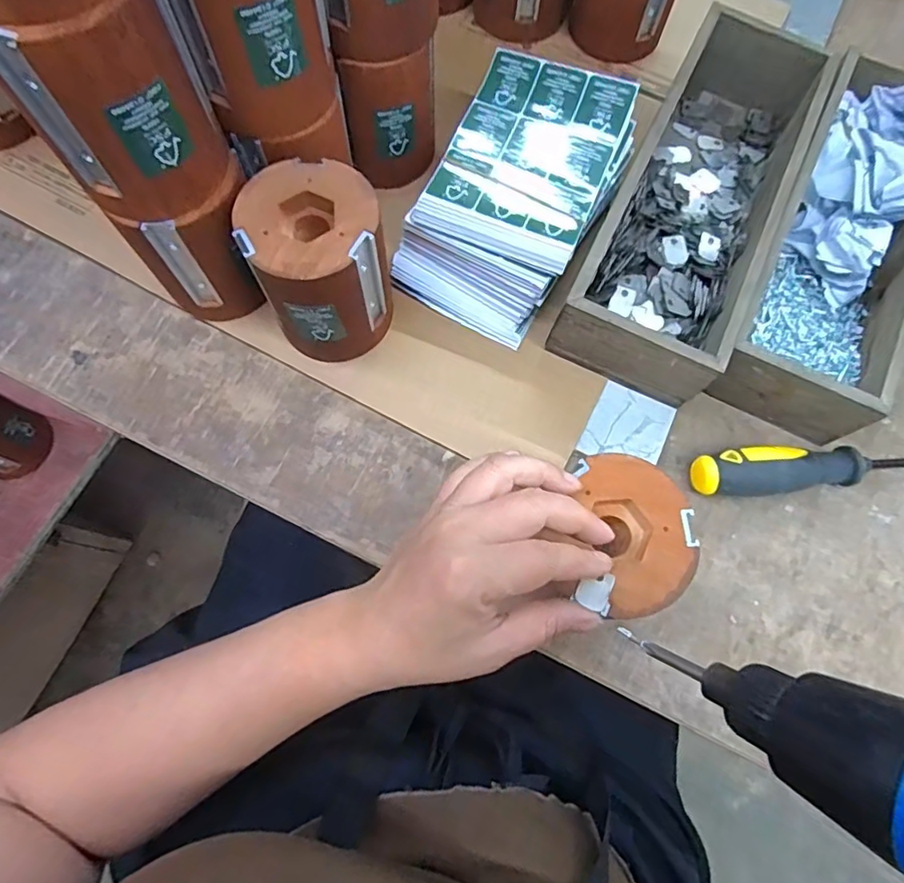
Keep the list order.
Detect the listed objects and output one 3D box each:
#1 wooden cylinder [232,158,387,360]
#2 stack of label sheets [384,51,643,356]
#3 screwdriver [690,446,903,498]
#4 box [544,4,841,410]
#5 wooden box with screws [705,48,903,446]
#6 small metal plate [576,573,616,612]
[{"bbox_3d":[-0.078,-0.103,0.353,0.071,0.109,0.076,-9,75,-4],"label":"wooden cylinder"},{"bbox_3d":[0.044,-0.170,0.392,0.112,0.055,0.178,28,76,6],"label":"stack of label sheets"},{"bbox_3d":[0.249,0.017,0.372,0.184,0.031,0.029,-5,74,-3],"label":"screwdriver"},{"bbox_3d":[0.173,-0.171,0.400,0.099,0.073,0.286,25,75,6],"label":"box"},{"bbox_3d":[0.275,-0.142,0.398,0.096,0.070,0.275,27,75,6],"label":"wooden box with screws"},{"bbox_3d":[0.066,0.068,0.259,0.015,0.004,0.018,25,75,6],"label":"small metal plate"}]

